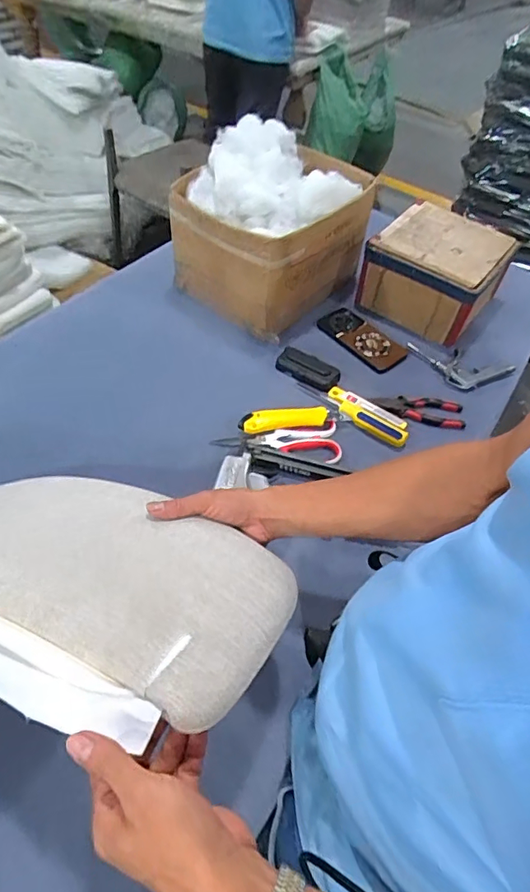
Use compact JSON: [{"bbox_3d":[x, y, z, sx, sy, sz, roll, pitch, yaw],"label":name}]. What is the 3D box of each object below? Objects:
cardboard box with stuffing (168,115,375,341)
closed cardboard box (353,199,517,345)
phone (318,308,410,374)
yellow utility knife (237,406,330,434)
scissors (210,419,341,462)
[{"bbox_3d":[0.014,-0.387,0.897,0.236,0.280,0.286,38,58,23],"label":"cardboard box with stuffing"},{"bbox_3d":[0.316,-0.325,0.946,0.208,0.134,0.209,34,56,20],"label":"closed cardboard box"},{"bbox_3d":[0.172,-0.194,0.911,0.077,0.014,0.164,-34,61,-27],"label":"phone"},{"bbox_3d":[0.028,-0.038,0.778,0.136,0.030,0.031,-7,52,-11],"label":"yellow utility knife"},{"bbox_3d":[0.021,0.003,0.752,0.182,0.020,0.070,-6,52,-10],"label":"scissors"}]

